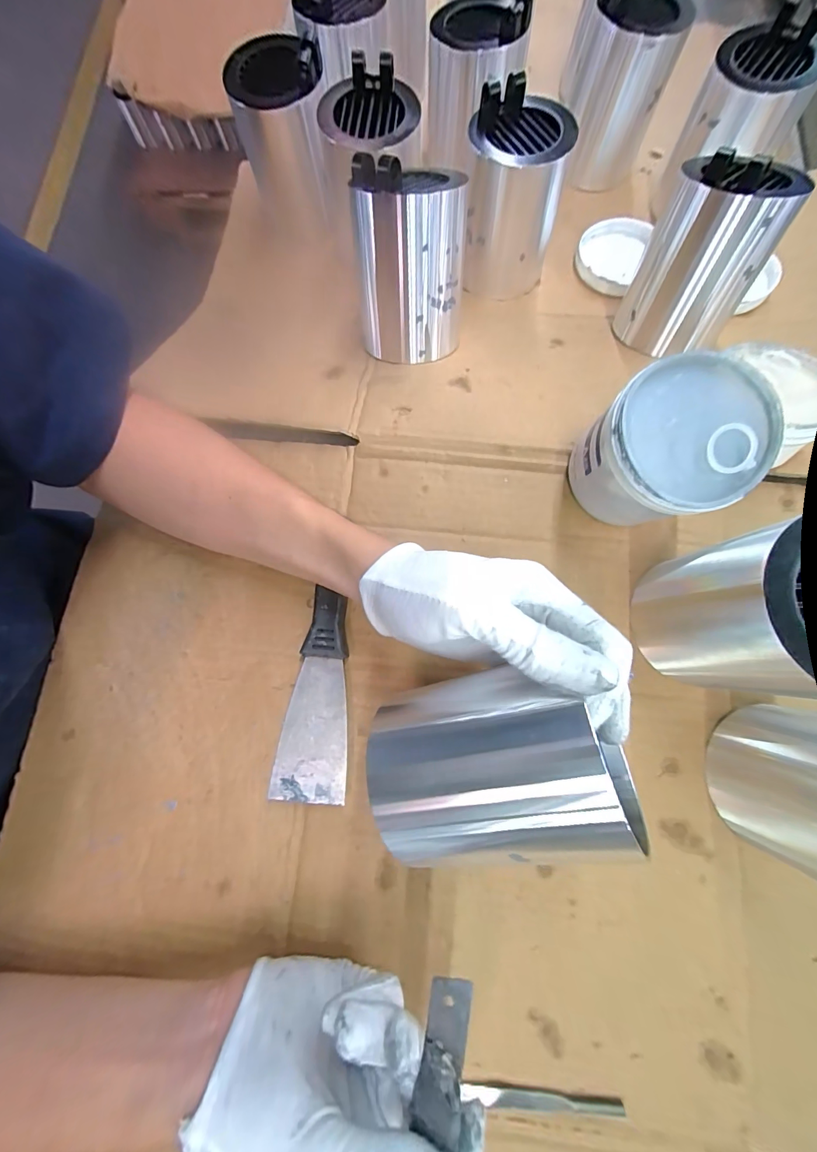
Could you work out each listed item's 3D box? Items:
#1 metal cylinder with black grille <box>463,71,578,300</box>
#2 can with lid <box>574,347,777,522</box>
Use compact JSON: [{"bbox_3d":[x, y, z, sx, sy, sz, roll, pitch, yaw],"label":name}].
[{"bbox_3d":[0.090,-0.339,0.353,0.083,0.101,0.087,-6,78,0],"label":"metal cylinder with black grille"},{"bbox_3d":[0.153,-0.068,0.247,0.078,0.097,0.079,0,78,1],"label":"can with lid"}]

